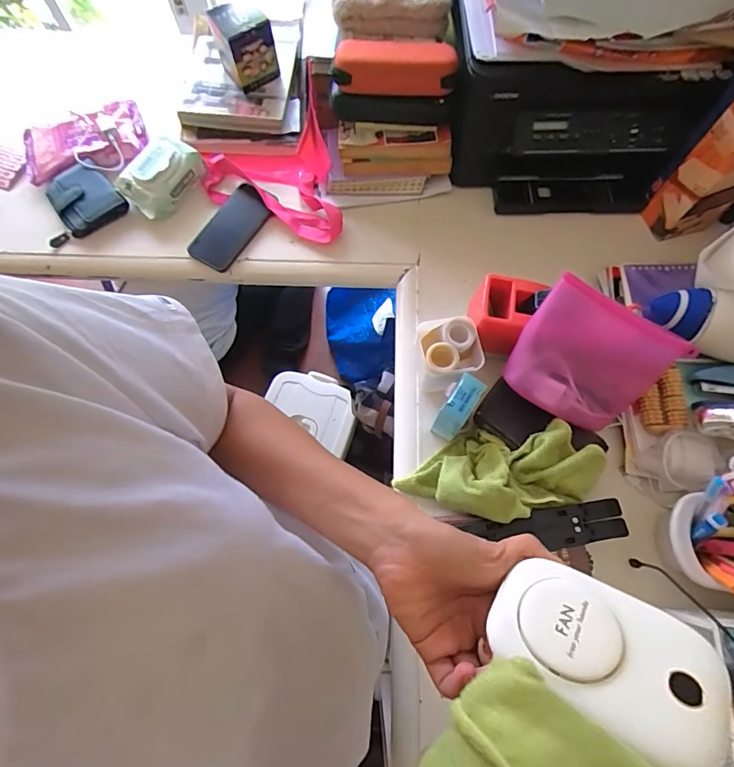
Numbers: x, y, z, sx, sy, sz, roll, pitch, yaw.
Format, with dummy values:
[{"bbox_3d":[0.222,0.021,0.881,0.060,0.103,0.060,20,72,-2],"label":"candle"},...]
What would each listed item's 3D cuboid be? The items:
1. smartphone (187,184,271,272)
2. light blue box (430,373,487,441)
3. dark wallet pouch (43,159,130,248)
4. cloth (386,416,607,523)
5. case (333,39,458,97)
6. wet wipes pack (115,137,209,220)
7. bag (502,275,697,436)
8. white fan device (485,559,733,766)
[{"bbox_3d":[-0.220,-0.258,0.724,0.077,0.013,0.154,29,73,9],"label":"smartphone"},{"bbox_3d":[0.115,0.034,0.566,0.032,0.097,0.062,31,74,10],"label":"light blue box"},{"bbox_3d":[-0.479,-0.302,0.731,0.132,0.030,0.121,-32,74,-11],"label":"dark wallet pouch"},{"bbox_3d":[0.159,0.110,0.546,0.243,0.071,0.109,-8,70,13],"label":"cloth"},{"bbox_3d":[0.038,-0.445,0.614,0.165,0.052,0.072,0,71,0],"label":"case"},{"bbox_3d":[-0.339,-0.342,0.727,0.089,0.050,0.131,37,75,12],"label":"wet wipes pack"},{"bbox_3d":[0.278,-0.023,0.542,0.188,0.036,0.148,27,105,-6],"label":"bag"},{"bbox_3d":[0.132,0.155,0.252,0.114,0.035,0.080,17,47,24],"label":"white fan device"}]

